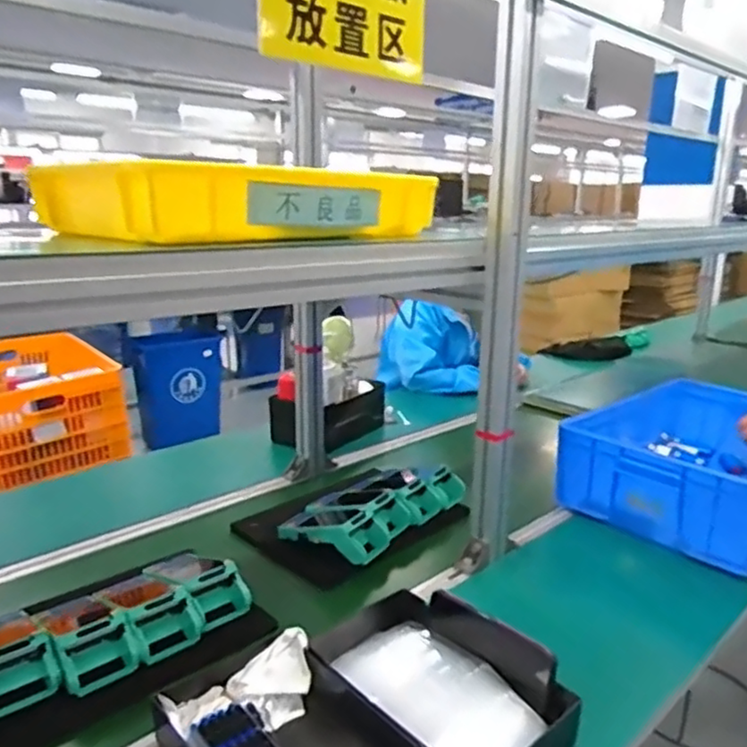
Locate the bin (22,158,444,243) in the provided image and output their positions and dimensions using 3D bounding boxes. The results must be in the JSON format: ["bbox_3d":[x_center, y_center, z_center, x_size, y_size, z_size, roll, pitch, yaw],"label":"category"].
[{"bbox_3d":[-0.153,-0.212,0.805,0.260,0.071,0.414,12,19,37],"label":"bin"}]

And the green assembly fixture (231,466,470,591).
[{"bbox_3d":[-0.022,0.225,1.126,0.365,0.073,0.257,-14,20,-41],"label":"green assembly fixture"}]

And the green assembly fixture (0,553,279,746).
[{"bbox_3d":[-0.326,0.298,0.788,0.334,0.052,0.242,-13,20,-40],"label":"green assembly fixture"}]

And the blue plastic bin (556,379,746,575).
[{"bbox_3d":[0.638,0.164,1.214,0.552,0.173,0.354,-14,21,-43],"label":"blue plastic bin"}]

